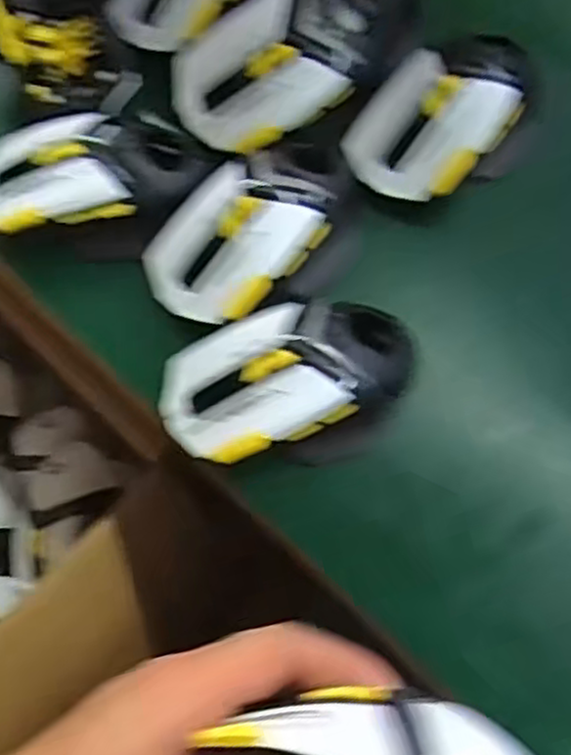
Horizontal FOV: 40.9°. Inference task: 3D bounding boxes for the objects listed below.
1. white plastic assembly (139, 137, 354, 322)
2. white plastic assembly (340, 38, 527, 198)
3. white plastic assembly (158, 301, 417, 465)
[{"bbox_3d":[-0.014,-0.076,0.374,0.113,0.030,0.060,-43,78,-14],"label":"white plastic assembly"},{"bbox_3d":[0.081,-0.137,0.392,0.065,0.036,0.098,41,75,11],"label":"white plastic assembly"},{"bbox_3d":[0.001,-0.004,0.351,0.116,0.032,0.062,-20,73,-8],"label":"white plastic assembly"}]

